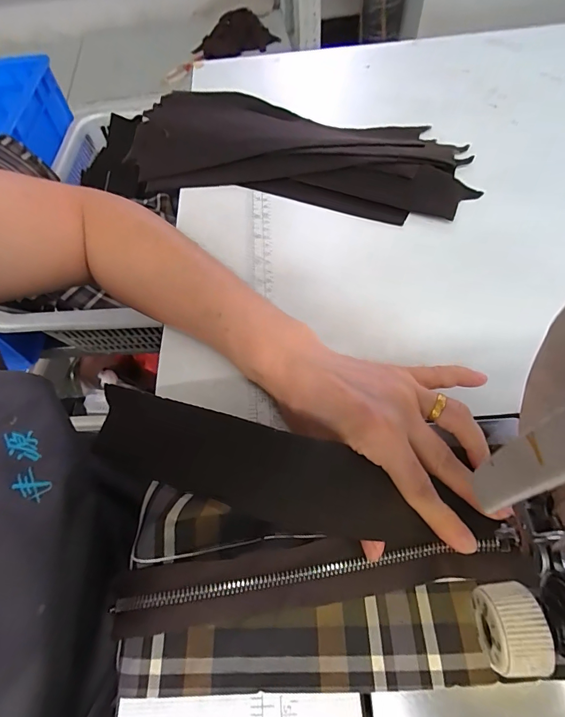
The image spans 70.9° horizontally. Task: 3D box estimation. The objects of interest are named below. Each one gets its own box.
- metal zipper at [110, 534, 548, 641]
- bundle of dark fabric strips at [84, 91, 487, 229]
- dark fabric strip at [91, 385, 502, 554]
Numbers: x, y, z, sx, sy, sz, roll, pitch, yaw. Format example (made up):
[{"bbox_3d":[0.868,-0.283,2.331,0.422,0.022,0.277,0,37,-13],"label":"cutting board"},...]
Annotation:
[{"bbox_3d":[0.016,0.117,0.211,0.214,0.011,0.034,-7,62,1],"label":"metal zipper"},{"bbox_3d":[0.001,-0.206,0.406,0.359,0.047,0.147,17,64,11],"label":"bundle of dark fabric strips"},{"bbox_3d":[-0.014,0.066,0.233,0.249,0.049,0.047,12,62,18],"label":"dark fabric strip"}]

